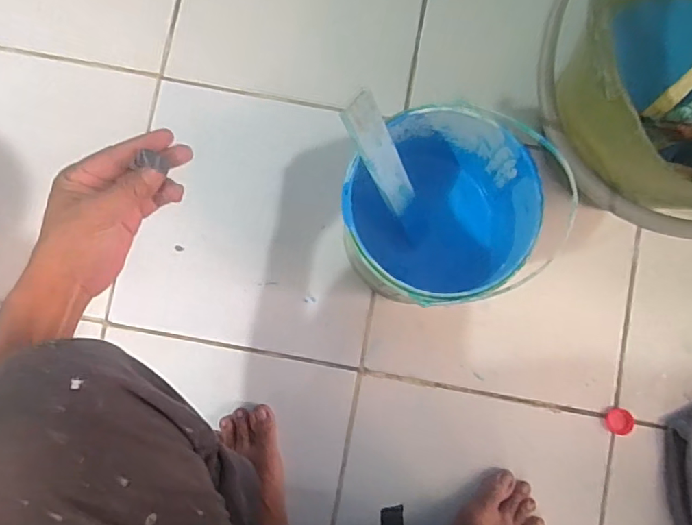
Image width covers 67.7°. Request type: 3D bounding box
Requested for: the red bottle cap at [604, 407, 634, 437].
[{"bbox_3d":[0.328,0.191,0.619,0.032,0.009,0.032,0,85,-1],"label":"red bottle cap"}]

